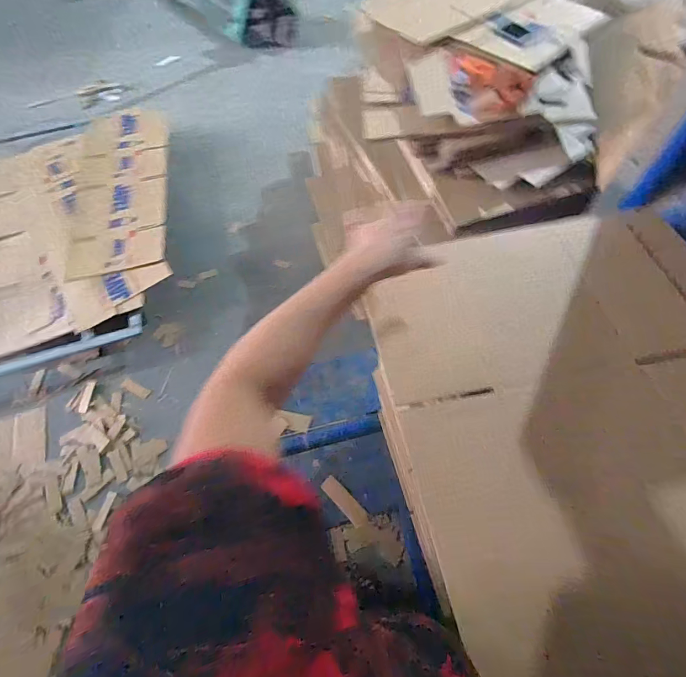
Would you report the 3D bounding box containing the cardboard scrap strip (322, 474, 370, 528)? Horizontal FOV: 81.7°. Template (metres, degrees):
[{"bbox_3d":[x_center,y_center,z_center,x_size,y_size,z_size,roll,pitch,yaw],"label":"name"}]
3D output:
[{"bbox_3d":[0.006,0.364,0.885,0.041,0.008,0.126,-34,63,-29],"label":"cardboard scrap strip"}]

